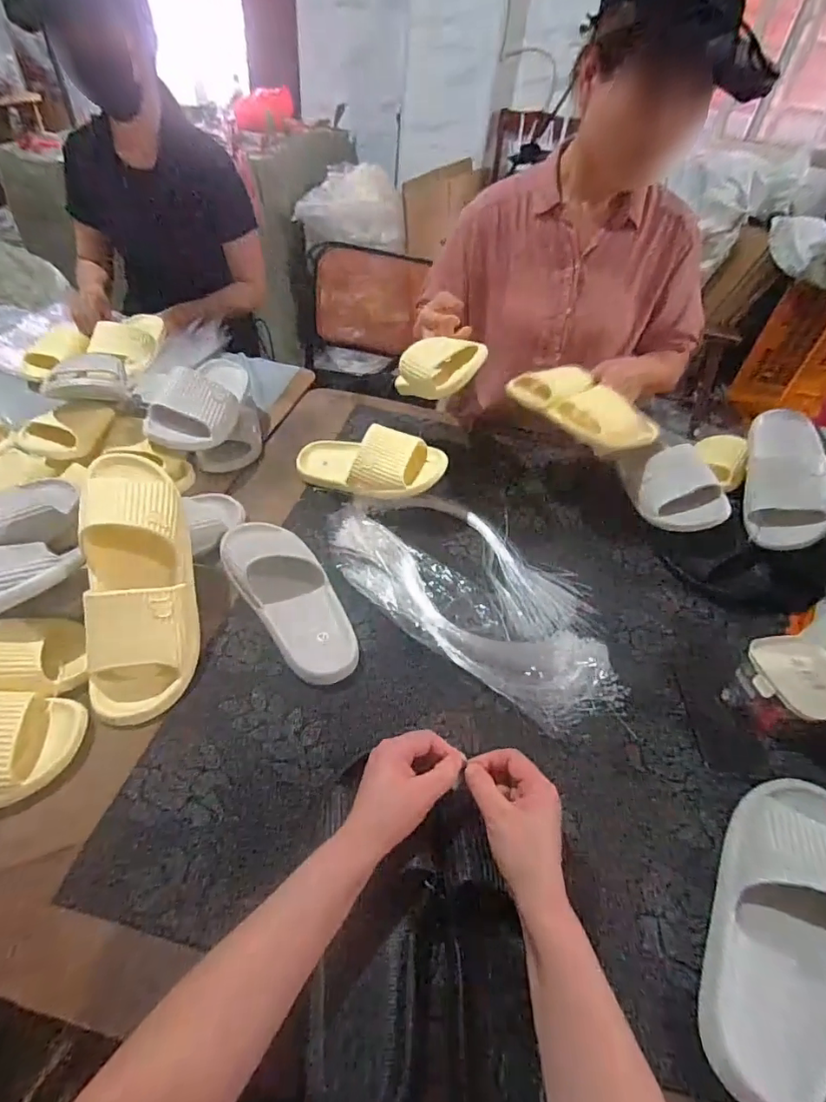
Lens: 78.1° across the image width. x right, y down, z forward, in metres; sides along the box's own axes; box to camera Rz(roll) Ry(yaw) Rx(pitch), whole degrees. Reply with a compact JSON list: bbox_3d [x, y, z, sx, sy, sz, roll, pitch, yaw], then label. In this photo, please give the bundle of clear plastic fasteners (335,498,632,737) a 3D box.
[{"bbox_3d":[0.089,0.046,0.707,0.443,0.034,0.237,34,51,23],"label":"bundle of clear plastic fasteners"}]

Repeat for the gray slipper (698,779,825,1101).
[{"bbox_3d":[0.338,0.321,0.449,0.107,0.071,0.293,30,50,20],"label":"gray slipper"}]

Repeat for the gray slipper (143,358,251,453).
[{"bbox_3d":[-0.340,-0.266,0.839,0.102,0.069,0.274,4,46,-3],"label":"gray slipper"}]

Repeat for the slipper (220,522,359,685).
[{"bbox_3d":[-0.160,0.045,0.648,0.108,0.066,0.273,-26,54,-29],"label":"slipper"}]

